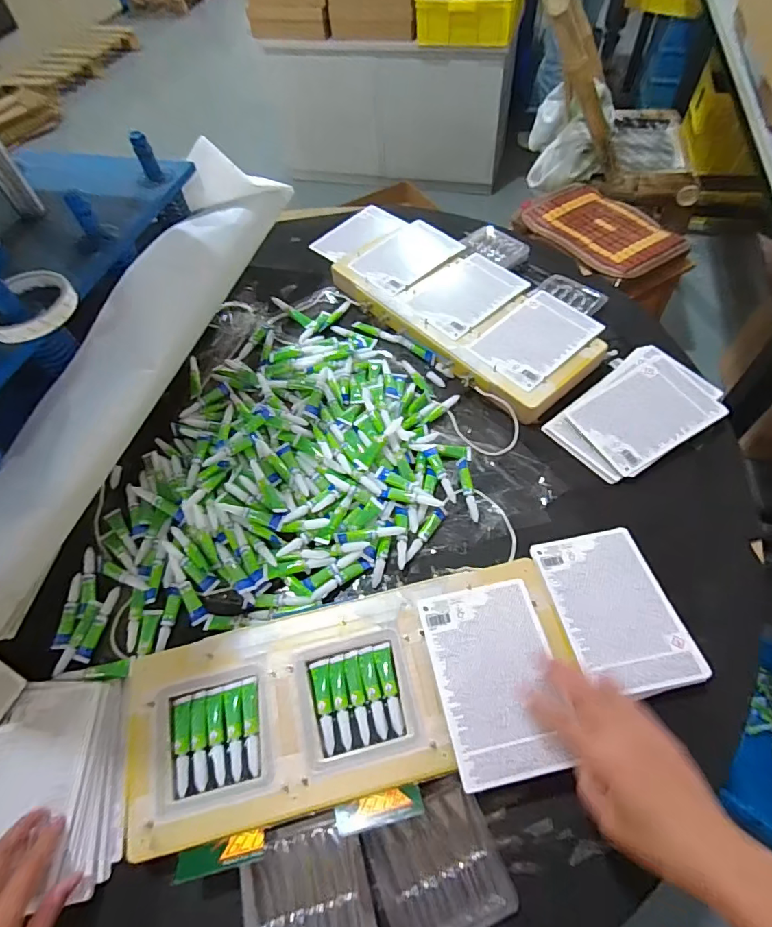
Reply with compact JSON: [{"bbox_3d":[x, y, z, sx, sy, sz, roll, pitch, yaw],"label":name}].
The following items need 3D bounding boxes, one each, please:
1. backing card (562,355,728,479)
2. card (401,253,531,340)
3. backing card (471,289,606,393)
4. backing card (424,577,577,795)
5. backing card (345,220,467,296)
[{"bbox_3d":[0.338,-0.068,0.640,0.161,0.010,0.119,-34,63,-7],"label":"backing card"},{"bbox_3d":[0.124,-0.265,0.757,0.169,0.009,0.123,-37,61,-19],"label":"card"},{"bbox_3d":[0.214,-0.180,0.696,0.172,0.007,0.119,-40,63,-18],"label":"backing card"},{"bbox_3d":[0.104,0.198,0.458,0.109,0.008,0.167,-12,56,-3],"label":"backing card"},{"bbox_3d":[0.036,-0.350,0.819,0.184,0.006,0.121,-40,62,-23],"label":"backing card"}]

